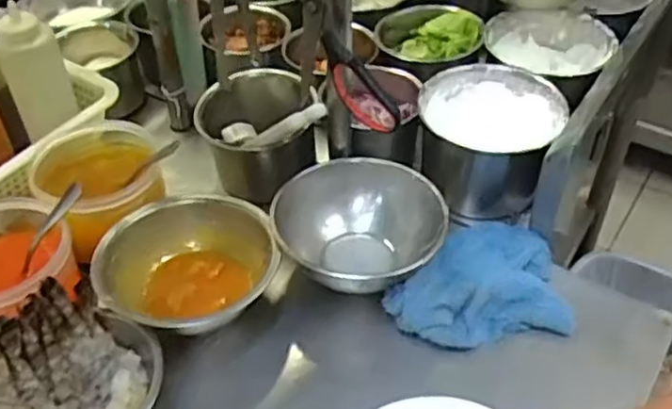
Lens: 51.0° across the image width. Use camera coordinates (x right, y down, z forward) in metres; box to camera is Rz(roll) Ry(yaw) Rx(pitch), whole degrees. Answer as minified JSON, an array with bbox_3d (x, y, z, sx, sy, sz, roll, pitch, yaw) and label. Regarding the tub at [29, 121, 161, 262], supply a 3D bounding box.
[{"bbox_3d":[-0.251,-0.021,0.754,0.118,0.080,0.137,-24,48,-22],"label":"tub"}]

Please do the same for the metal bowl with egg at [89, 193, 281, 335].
[{"bbox_3d":[-0.142,0.066,0.685,0.153,0.069,0.165,-1,43,1],"label":"metal bowl with egg"}]

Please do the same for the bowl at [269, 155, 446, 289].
[{"bbox_3d":[0.019,0.032,0.719,0.155,0.072,0.165,-1,43,1],"label":"bowl"}]

